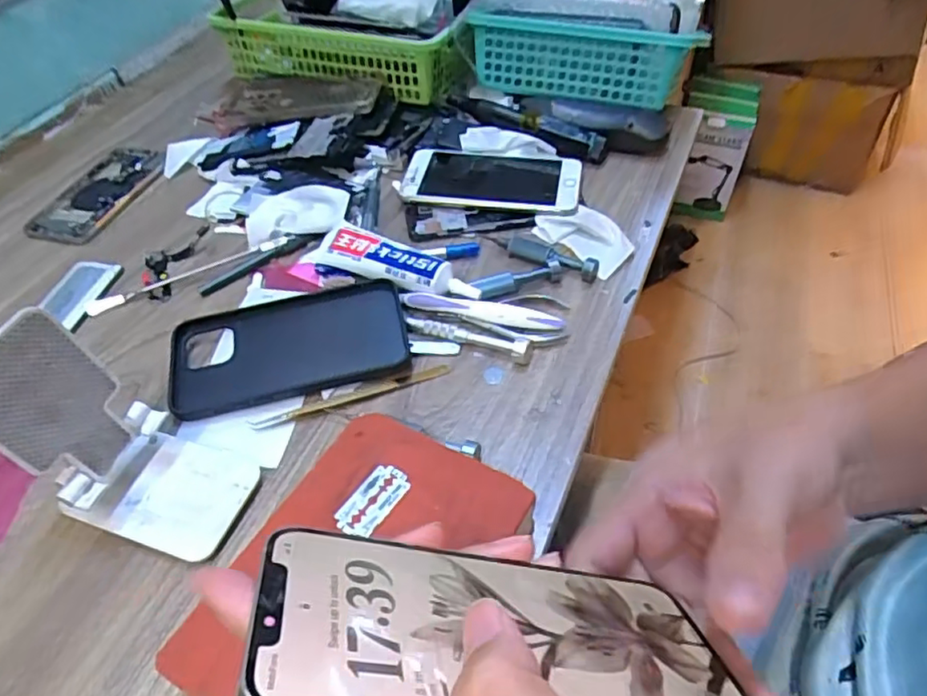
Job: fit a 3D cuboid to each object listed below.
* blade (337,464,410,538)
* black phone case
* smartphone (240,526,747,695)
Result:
[{"bbox_3d":[-0.048,0.079,0.329,0.024,0.004,0.042,25,55,24],"label":"blade"},{"bbox_3d":[-0.121,-0.001,0.439,0.160,0.020,0.079,-12,49,-6],"label":"black phone case"},{"bbox_3d":[0.014,0.090,0.199,0.154,0.005,0.078,12,14,-16],"label":"smartphone"}]

